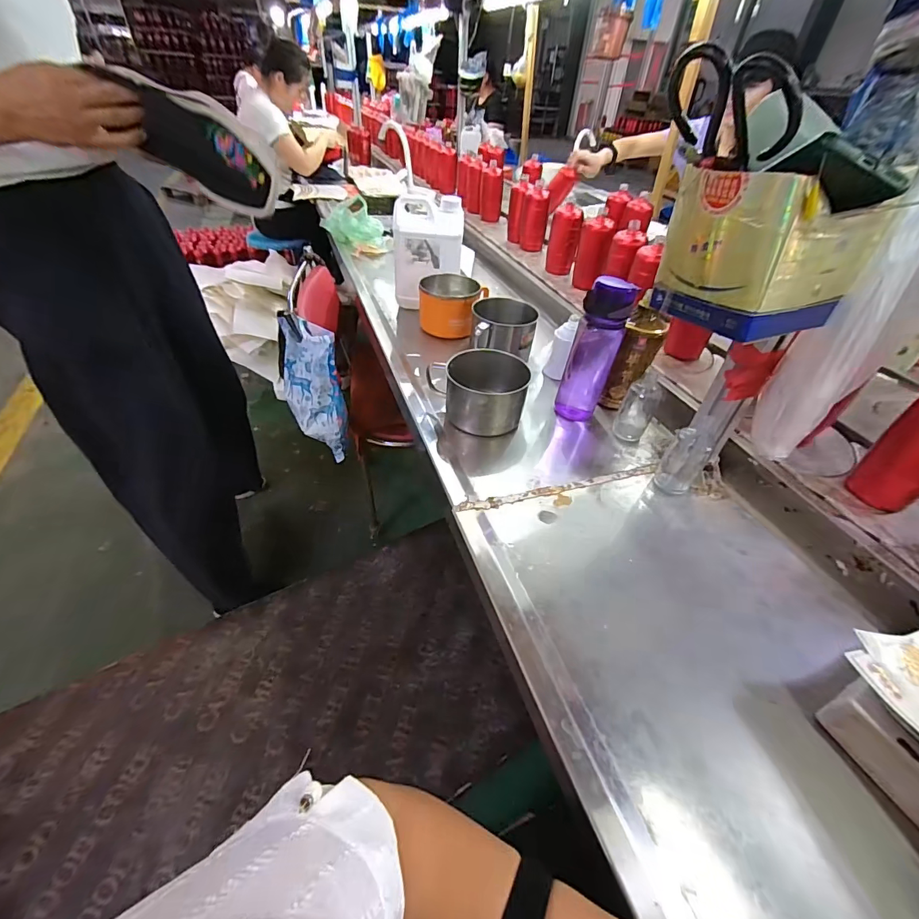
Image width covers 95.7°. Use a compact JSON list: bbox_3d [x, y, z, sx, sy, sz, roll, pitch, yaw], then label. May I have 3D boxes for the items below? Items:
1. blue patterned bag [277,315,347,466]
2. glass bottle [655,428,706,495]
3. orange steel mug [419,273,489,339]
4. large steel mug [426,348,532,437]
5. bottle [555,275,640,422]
[{"bbox_3d":[-0.317,-0.149,0.900,0.103,0.270,0.133,-23,49,-25],"label":"blue patterned bag"},{"bbox_3d":[0.335,0.001,0.624,0.054,0.092,0.044,32,50,27],"label":"glass bottle"},{"bbox_3d":[-0.014,-0.340,0.941,0.153,0.107,0.112,3,43,-1],"label":"orange steel mug"},{"bbox_3d":[0.033,-0.112,0.706,0.152,0.101,0.109,-7,44,-11],"label":"large steel mug"},{"bbox_3d":[0.211,-0.161,0.674,0.075,0.231,0.067,17,45,14],"label":"bottle"}]

